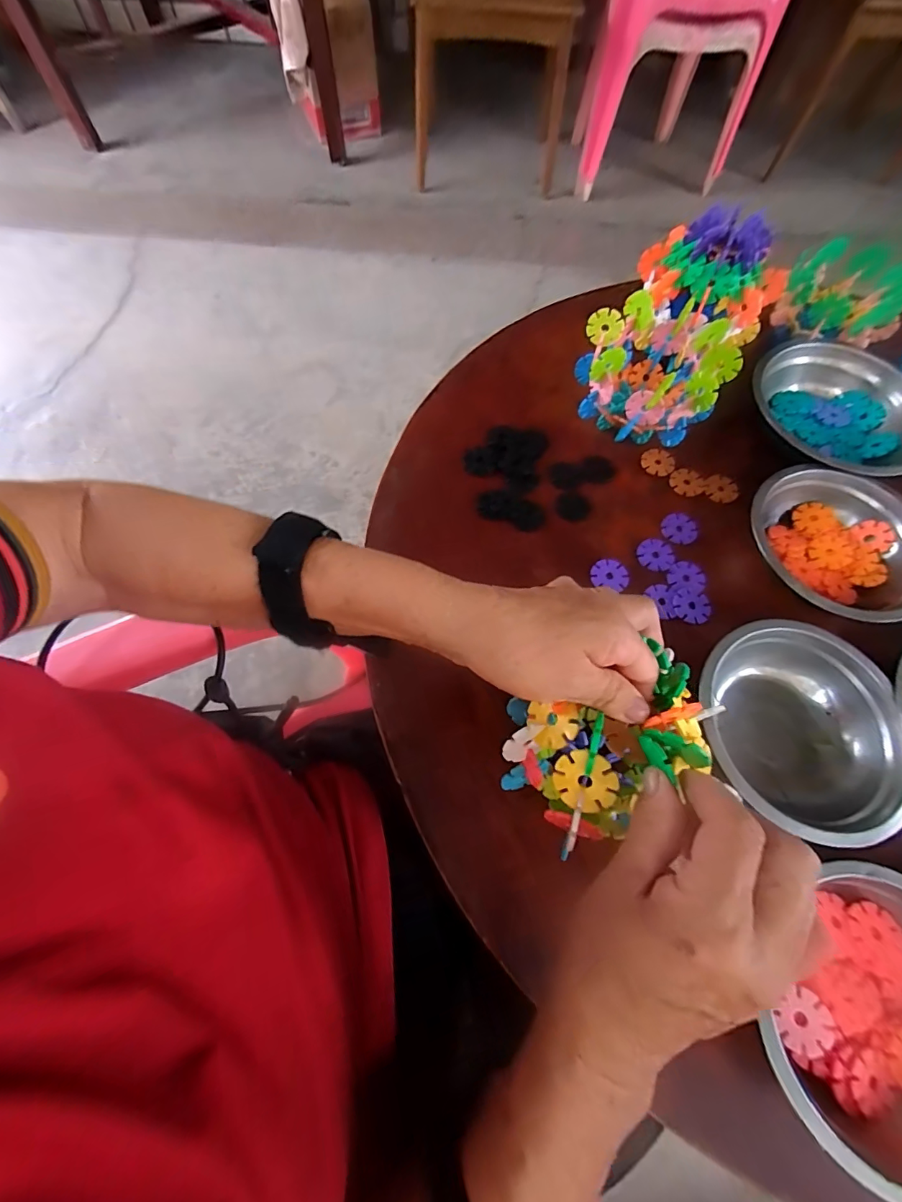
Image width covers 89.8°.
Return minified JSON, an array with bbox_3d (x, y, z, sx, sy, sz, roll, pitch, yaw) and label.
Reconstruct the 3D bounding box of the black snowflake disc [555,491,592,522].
[{"bbox_3d":[0.116,-0.090,0.428,0.031,0.004,0.029,0,67,-1],"label":"black snowflake disc"}]

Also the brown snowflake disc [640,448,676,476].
[{"bbox_3d":[0.204,-0.137,0.446,0.033,0.005,0.029,10,67,3],"label":"brown snowflake disc"}]

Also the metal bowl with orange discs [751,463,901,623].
[{"bbox_3d":[0.324,-0.048,0.381,0.119,0.048,0.141,-15,68,-7],"label":"metal bowl with orange discs"}]

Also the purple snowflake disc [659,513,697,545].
[{"bbox_3d":[0.209,-0.066,0.414,0.032,0.004,0.031,0,67,-1],"label":"purple snowflake disc"}]

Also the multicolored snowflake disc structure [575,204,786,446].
[{"bbox_3d":[0.203,-0.241,0.418,0.125,0.116,0.190,32,70,12],"label":"multicolored snowflake disc structure"}]

